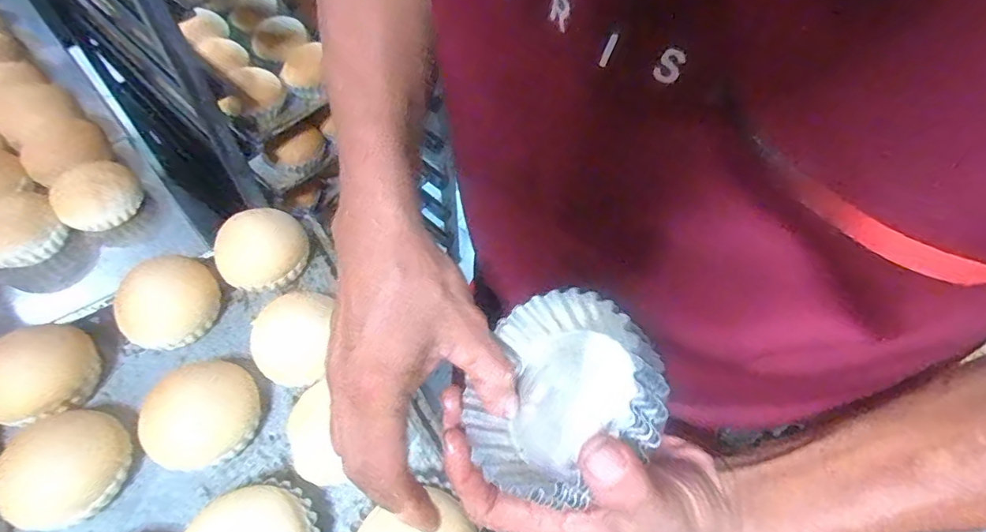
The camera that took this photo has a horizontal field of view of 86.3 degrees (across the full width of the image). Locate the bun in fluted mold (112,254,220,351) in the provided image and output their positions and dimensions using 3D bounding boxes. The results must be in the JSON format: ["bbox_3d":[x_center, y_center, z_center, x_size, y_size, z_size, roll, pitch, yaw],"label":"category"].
[{"bbox_3d":[-0.311,0.034,0.499,0.076,0.044,0.087,33,62,21],"label":"bun in fluted mold"}]

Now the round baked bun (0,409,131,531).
[{"bbox_3d":[-0.343,0.161,0.422,0.079,0.047,0.085,0,55,0],"label":"round baked bun"}]

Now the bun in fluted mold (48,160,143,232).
[{"bbox_3d":[-0.445,-0.080,0.591,0.069,0.040,0.084,38,64,23],"label":"bun in fluted mold"}]

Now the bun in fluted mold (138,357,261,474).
[{"bbox_3d":[-0.245,0.126,0.447,0.078,0.041,0.087,26,59,17],"label":"bun in fluted mold"}]

